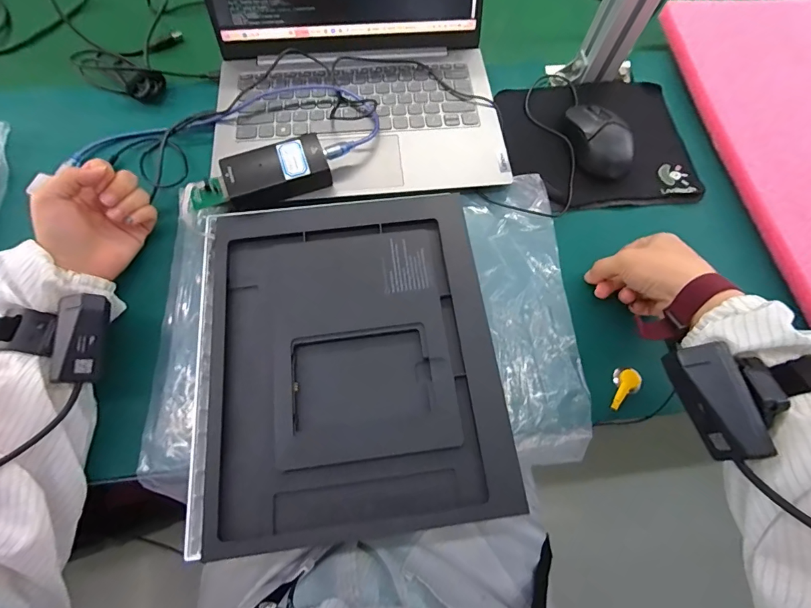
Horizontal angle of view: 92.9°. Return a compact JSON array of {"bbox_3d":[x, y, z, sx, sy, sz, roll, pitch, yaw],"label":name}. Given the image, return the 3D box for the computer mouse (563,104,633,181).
[{"bbox_3d":[0.219,-0.185,0.429,0.055,0.033,0.090,-5,70,-4],"label":"computer mouse"}]

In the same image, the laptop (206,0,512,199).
[{"bbox_3d":[-0.059,-0.286,0.377,0.318,0.198,0.312,-5,71,0],"label":"laptop"}]

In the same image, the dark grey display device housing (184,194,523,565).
[{"bbox_3d":[-0.054,0.039,0.341,0.256,0.029,0.296,-6,70,-5],"label":"dark grey display device housing"}]

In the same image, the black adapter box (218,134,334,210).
[{"bbox_3d":[-0.129,-0.133,0.391,0.102,0.028,0.053,-17,71,-8],"label":"black adapter box"}]

